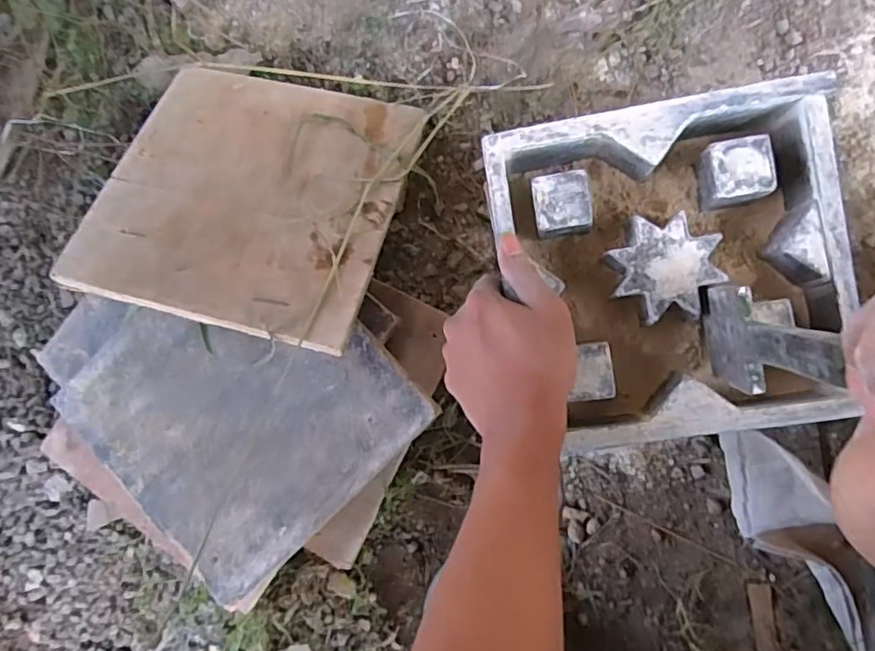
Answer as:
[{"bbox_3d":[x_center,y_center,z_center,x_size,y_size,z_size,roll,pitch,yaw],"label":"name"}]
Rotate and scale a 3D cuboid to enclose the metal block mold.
[{"bbox_3d":[0.165,-0.038,0.440,0.220,0.062,0.225,-10,88,9],"label":"metal block mold"}]

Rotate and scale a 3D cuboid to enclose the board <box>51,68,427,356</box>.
[{"bbox_3d":[-0.156,-0.115,0.522,0.236,0.010,0.247,14,64,5],"label":"board"}]

